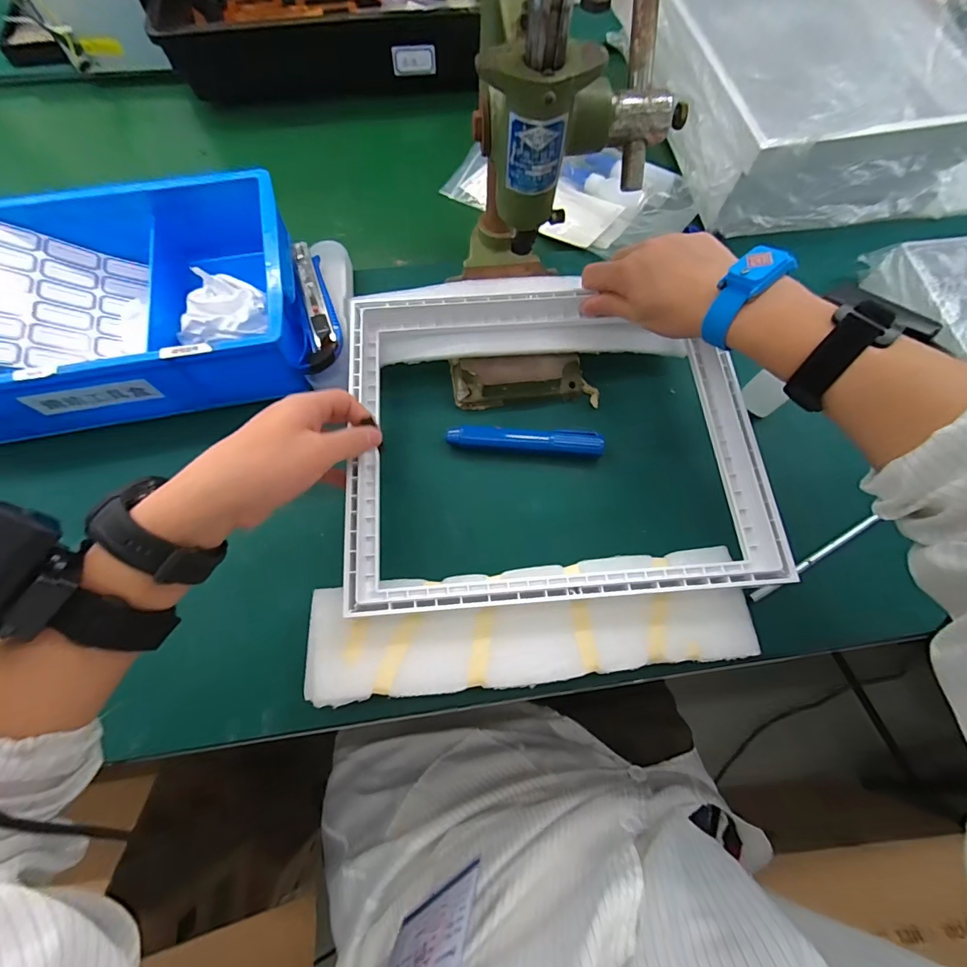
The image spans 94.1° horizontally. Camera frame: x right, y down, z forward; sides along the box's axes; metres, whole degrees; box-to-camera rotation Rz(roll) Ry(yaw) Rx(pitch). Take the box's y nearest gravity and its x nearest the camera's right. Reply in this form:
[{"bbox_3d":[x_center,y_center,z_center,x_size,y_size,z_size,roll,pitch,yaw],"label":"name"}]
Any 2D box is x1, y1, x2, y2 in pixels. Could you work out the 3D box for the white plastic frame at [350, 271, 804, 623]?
[{"bbox_3d":[0.052,-0.057,0.383,0.321,0.041,0.304,-4,70,-2],"label":"white plastic frame"}]

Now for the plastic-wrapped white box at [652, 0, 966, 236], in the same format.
[{"bbox_3d":[0.336,-0.431,0.498,0.257,0.111,0.309,-12,70,-5],"label":"plastic-wrapped white box"}]

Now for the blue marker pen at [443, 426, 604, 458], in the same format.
[{"bbox_3d":[0.039,-0.040,0.419,0.142,0.017,0.020,3,70,0],"label":"blue marker pen"}]

